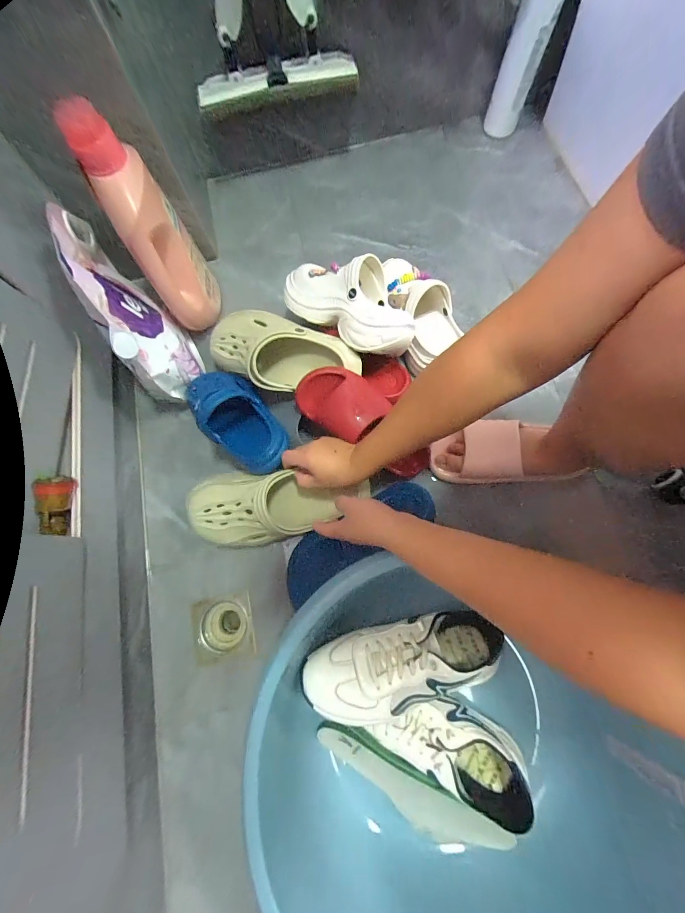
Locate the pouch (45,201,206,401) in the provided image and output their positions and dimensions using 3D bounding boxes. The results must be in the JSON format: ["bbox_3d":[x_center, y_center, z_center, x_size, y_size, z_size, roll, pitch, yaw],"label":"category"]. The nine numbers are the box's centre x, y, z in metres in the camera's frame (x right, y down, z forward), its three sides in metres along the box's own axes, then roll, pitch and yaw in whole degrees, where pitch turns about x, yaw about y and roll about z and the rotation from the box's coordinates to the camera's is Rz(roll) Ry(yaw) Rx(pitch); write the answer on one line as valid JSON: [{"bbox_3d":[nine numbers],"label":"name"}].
[{"bbox_3d":[-0.338,-0.245,0.561,0.079,0.224,0.278,-28,74,-5],"label":"pouch"}]

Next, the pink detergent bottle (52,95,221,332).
[{"bbox_3d":[-0.297,-0.357,0.548,0.106,0.287,0.114,-28,74,-5],"label":"pink detergent bottle"}]

